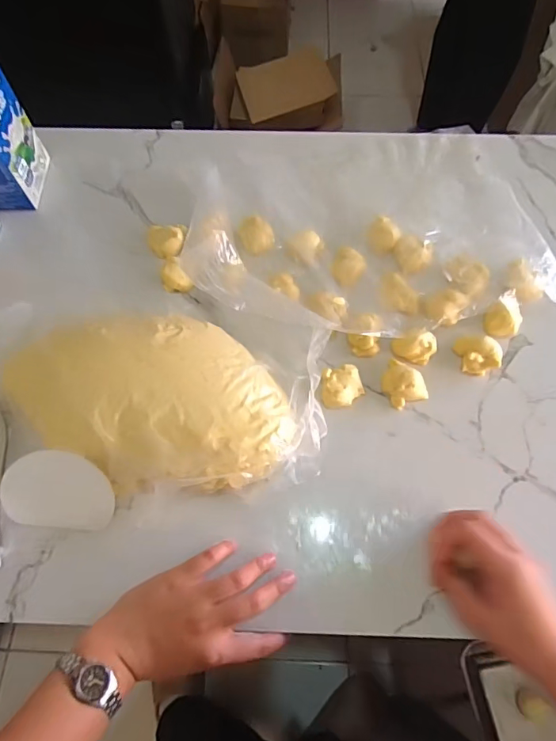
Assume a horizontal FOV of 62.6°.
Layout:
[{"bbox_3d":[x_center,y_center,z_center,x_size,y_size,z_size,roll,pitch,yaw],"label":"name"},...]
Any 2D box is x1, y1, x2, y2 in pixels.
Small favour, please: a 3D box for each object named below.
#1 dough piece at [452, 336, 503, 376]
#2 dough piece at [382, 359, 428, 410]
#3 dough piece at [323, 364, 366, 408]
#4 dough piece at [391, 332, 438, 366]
[{"bbox_3d":[0.207,-0.018,0.472,0.035,0.027,0.041,-10,66,-4],"label":"dough piece"},{"bbox_3d":[0.127,0.013,0.457,0.048,0.029,0.040,33,70,15],"label":"dough piece"},{"bbox_3d":[0.065,0.017,0.459,0.044,0.019,0.040,0,65,1],"label":"dough piece"},{"bbox_3d":[0.144,-0.023,0.475,0.042,0.025,0.028,-9,65,-4],"label":"dough piece"}]

